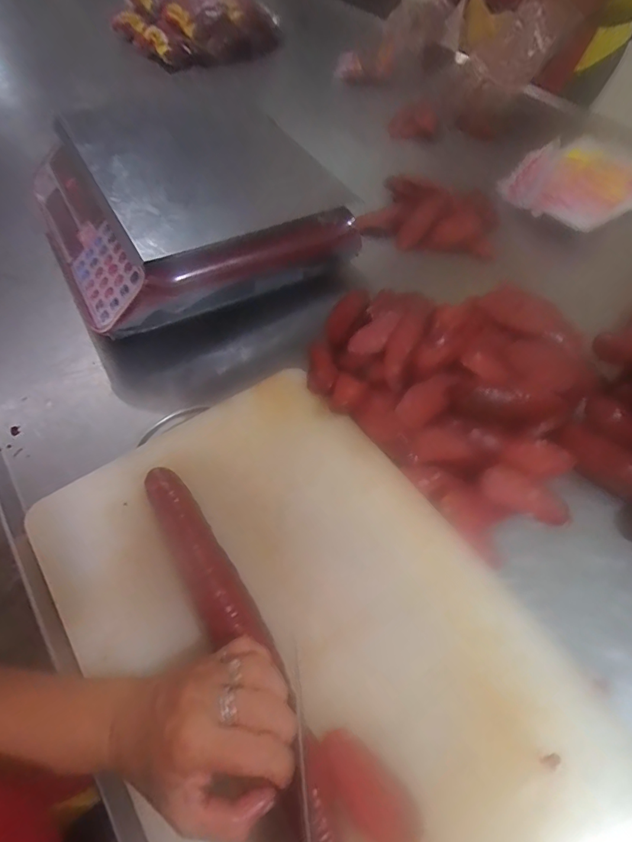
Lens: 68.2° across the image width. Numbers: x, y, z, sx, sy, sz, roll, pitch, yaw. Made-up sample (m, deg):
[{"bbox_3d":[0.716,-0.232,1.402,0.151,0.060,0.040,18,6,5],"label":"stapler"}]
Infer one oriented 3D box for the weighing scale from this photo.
[{"bbox_3d":[-0.171,-0.290,0.590,0.337,0.100,0.354,-23,60,-13],"label":"weighing scale"}]

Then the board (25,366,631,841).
[{"bbox_3d":[-0.010,0.158,0.355,0.296,0.028,0.434,-32,62,-18],"label":"board"}]

